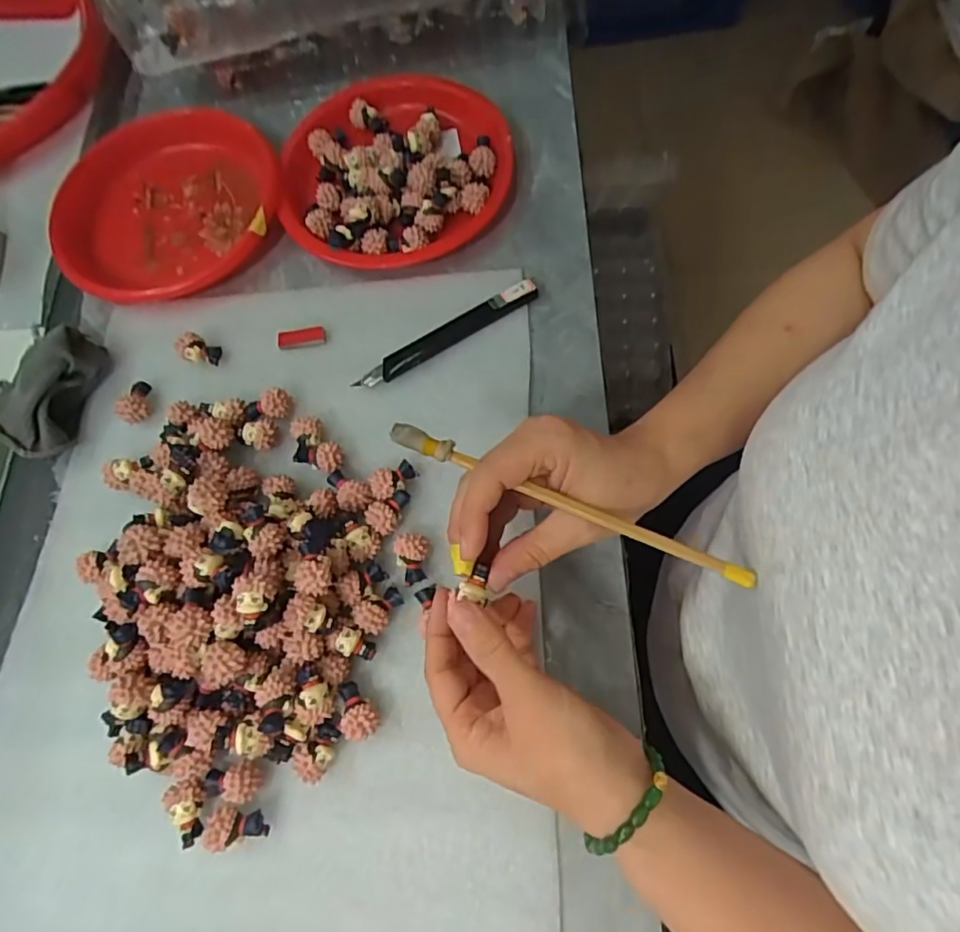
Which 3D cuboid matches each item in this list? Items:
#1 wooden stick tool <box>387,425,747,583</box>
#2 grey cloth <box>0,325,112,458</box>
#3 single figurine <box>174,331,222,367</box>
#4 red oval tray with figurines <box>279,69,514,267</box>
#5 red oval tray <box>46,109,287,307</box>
[{"bbox_3d":[0.040,0.017,0.273,0.182,0.007,0.010,23,71,8],"label":"wooden stick tool"},{"bbox_3d":[-0.285,-0.046,0.390,0.055,0.045,0.087,33,78,15],"label":"grey cloth"},{"bbox_3d":[-0.198,-0.082,0.403,0.029,0.015,0.018,13,72,10],"label":"single figurine"},{"bbox_3d":[-0.066,-0.226,0.434,0.174,0.028,0.172,-13,69,1],"label":"red oval tray with figurines"},{"bbox_3d":[-0.244,-0.207,0.447,0.173,0.027,0.146,-20,69,-2],"label":"red oval tray"}]

